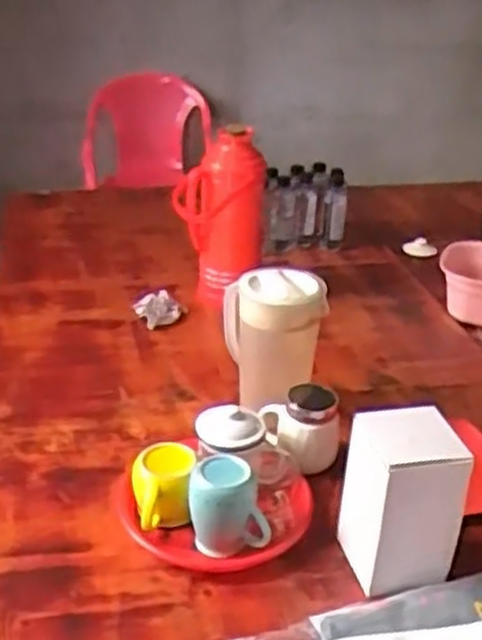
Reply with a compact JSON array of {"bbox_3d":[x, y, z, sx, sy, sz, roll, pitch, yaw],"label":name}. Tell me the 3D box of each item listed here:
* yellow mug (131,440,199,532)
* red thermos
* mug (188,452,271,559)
[{"bbox_3d":[-0.102,0.218,1.044,0.082,0.085,0.097,1,28,-3],"label":"yellow mug"},{"bbox_3d":[-0.042,-0.204,1.590,0.178,0.333,0.118,0,28,-5],"label":"red thermos"},{"bbox_3d":[-0.015,0.231,1.004,0.099,0.121,0.081,1,28,-3],"label":"mug"}]

